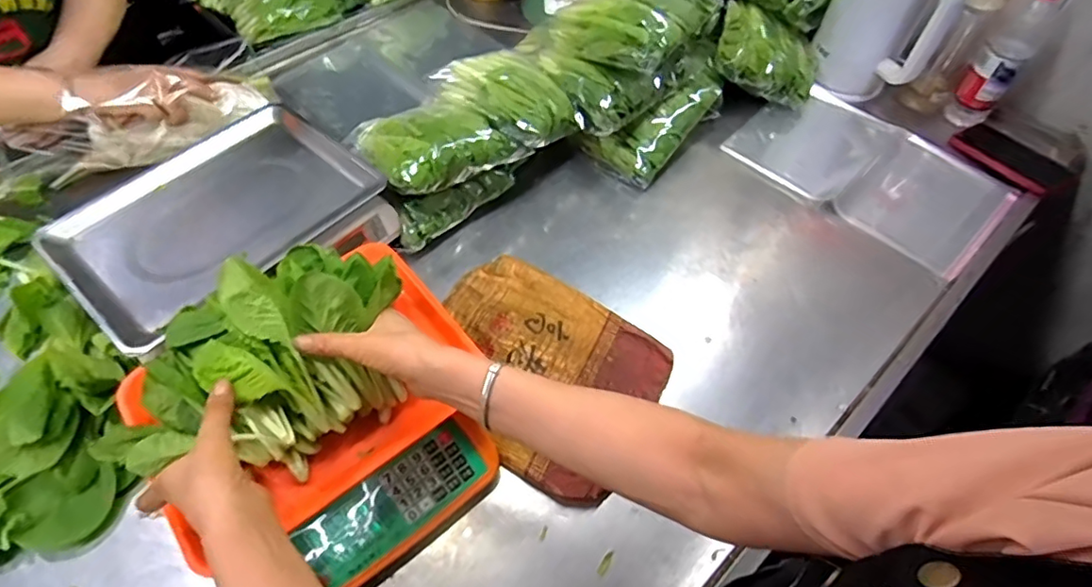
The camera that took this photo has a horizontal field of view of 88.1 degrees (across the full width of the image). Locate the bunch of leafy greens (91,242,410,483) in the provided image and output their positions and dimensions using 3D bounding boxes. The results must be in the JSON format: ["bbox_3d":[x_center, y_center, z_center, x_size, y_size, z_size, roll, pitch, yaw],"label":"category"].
[{"bbox_3d":[-0.245,0.065,0.490,0.264,0.121,0.149,-37,65,-23],"label":"bunch of leafy greens"}]

